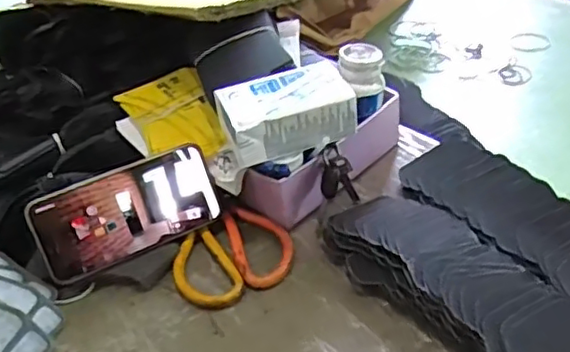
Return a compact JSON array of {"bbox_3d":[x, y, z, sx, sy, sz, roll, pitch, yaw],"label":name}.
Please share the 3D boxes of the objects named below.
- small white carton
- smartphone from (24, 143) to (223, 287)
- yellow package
[{"bbox_3d":[0.000,-0.053,0.543,0.113,0.049,0.062,-15,40,-11],"label":"small white carton"},{"bbox_3d":[-0.136,0.032,0.549,0.154,0.077,0.006,-22,13,-18],"label":"smartphone"},{"bbox_3d":[-0.110,-0.056,0.609,0.078,0.030,0.128,-17,40,-13],"label":"yellow package"}]

